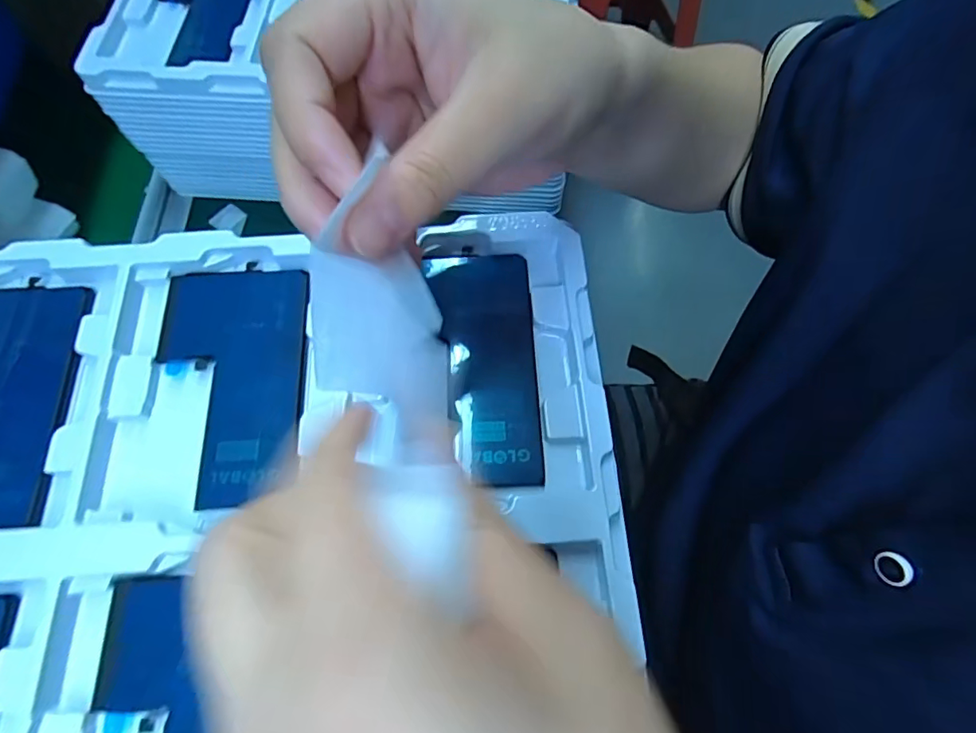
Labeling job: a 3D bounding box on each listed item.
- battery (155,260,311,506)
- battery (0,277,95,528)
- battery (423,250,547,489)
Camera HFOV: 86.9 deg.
[{"bbox_3d":[-0.114,0.003,0.223,0.066,0.007,0.107,-5,68,1],"label":"battery"},{"bbox_3d":[-0.213,0.014,0.222,0.065,0.009,0.109,-7,68,0],"label":"battery"},{"bbox_3d":[0.000,-0.003,0.229,0.044,0.009,0.109,-6,64,-1],"label":"battery"}]

